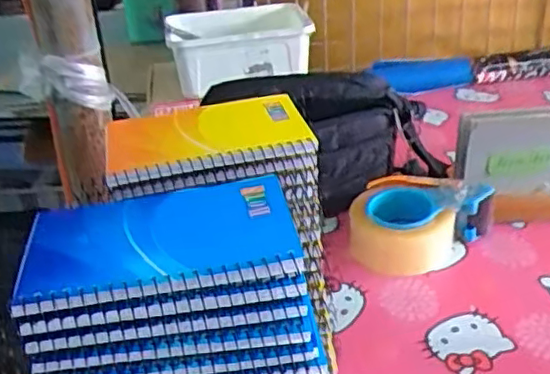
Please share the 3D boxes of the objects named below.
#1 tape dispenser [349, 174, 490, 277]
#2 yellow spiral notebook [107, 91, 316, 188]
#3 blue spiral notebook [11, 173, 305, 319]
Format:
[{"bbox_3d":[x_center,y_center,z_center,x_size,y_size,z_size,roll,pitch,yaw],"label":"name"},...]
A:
[{"bbox_3d":[0.166,0.043,0.760,0.143,0.060,0.117,8,32,21],"label":"tape dispenser"},{"bbox_3d":[-0.047,-0.038,0.434,0.129,0.013,0.100,-10,30,-9],"label":"yellow spiral notebook"},{"bbox_3d":[-0.057,0.023,0.324,0.129,0.011,0.088,-8,30,-6],"label":"blue spiral notebook"}]

